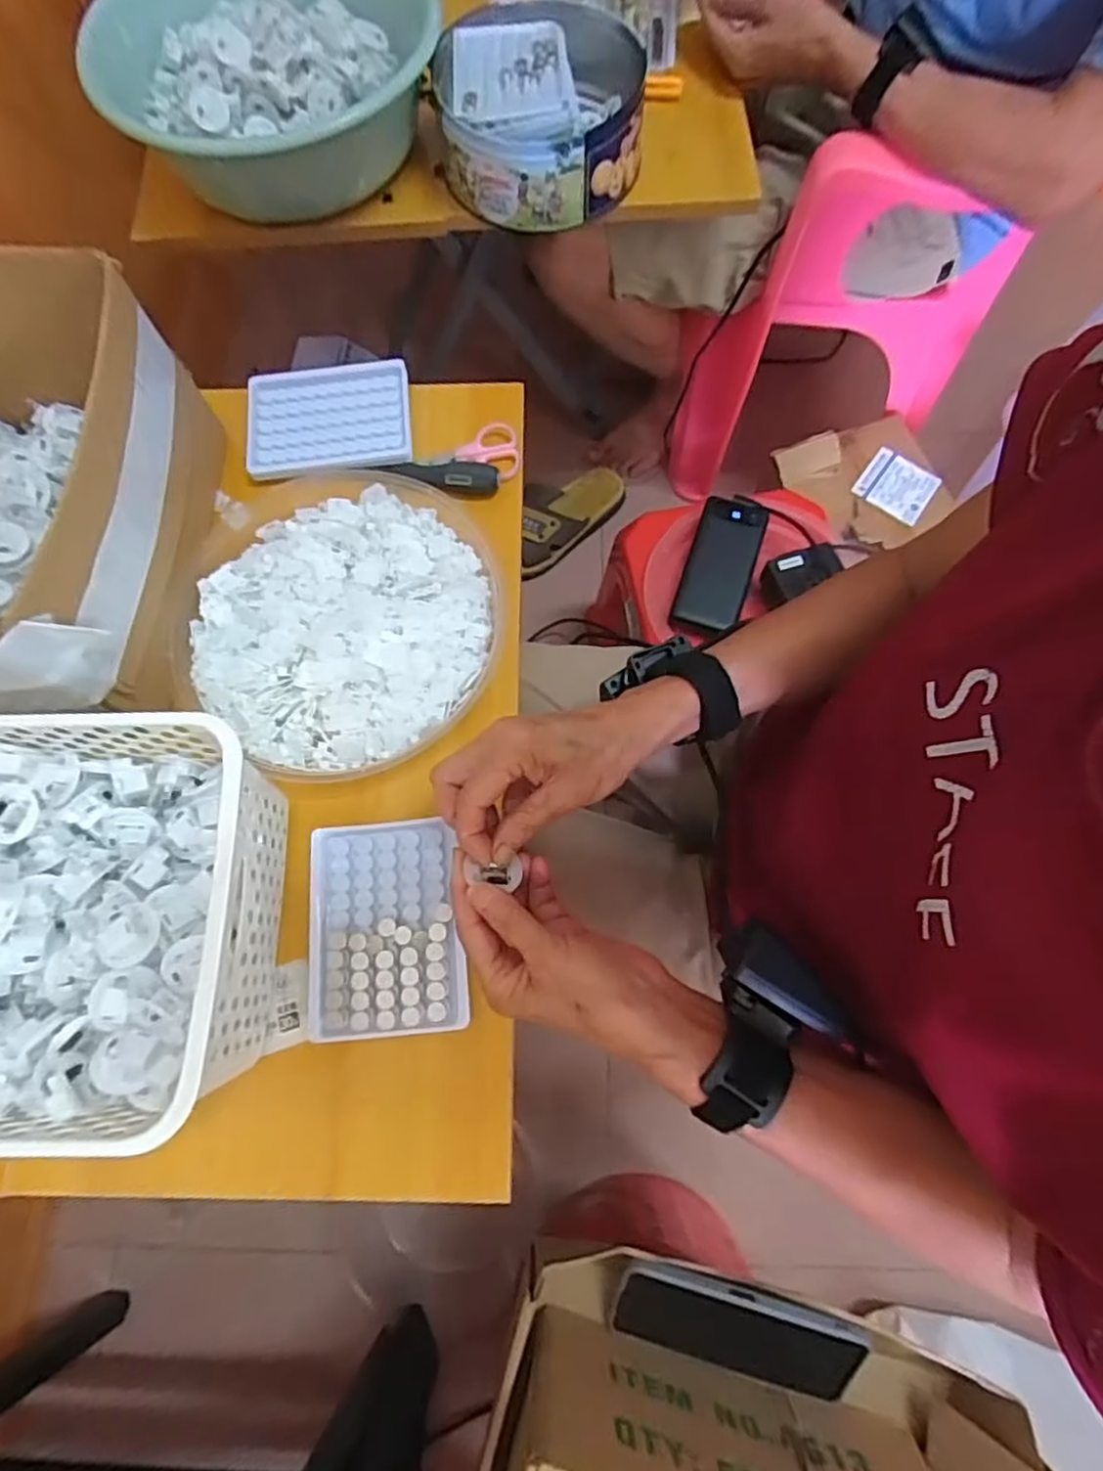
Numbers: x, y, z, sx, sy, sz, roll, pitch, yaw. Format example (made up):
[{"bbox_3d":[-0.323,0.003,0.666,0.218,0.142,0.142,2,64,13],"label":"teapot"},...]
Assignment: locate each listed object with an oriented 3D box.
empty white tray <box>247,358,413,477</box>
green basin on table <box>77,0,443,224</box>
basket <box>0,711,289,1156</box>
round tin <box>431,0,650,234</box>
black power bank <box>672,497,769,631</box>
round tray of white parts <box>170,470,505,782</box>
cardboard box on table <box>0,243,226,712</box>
[{"bbox_3d":[-0.184,-0.261,0.550,0.134,0.010,0.105,-5,73,-1],"label":"empty white tray"},{"bbox_3d":[-0.243,-0.584,0.607,0.301,0.107,0.259,-15,73,-4],"label":"green basin on table"},{"bbox_3d":[-0.319,0.103,0.377,0.301,0.095,0.206,-1,73,1],"label":"basket"},{"bbox_3d":[-0.011,-0.576,0.618,0.177,0.081,0.198,-7,73,-1],"label":"round tin"},{"bbox_3d":[0.189,-0.191,0.750,0.071,0.026,0.161,19,74,7],"label":"black power bank"},{"bbox_3d":[-0.159,-0.090,0.492,0.251,0.036,0.233,42,78,13],"label":"round tray of white parts"},{"bbox_3d":[-0.375,-0.152,0.435,0.224,0.128,0.288,-2,73,0],"label":"cardboard box on table"}]

